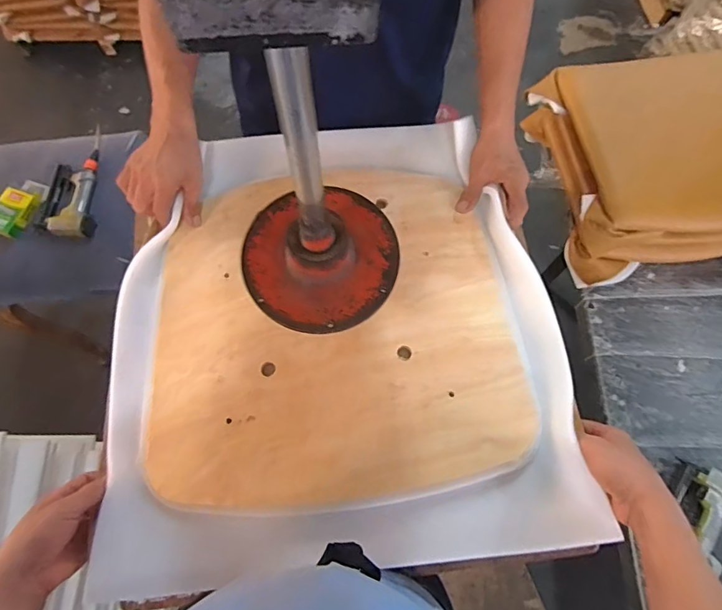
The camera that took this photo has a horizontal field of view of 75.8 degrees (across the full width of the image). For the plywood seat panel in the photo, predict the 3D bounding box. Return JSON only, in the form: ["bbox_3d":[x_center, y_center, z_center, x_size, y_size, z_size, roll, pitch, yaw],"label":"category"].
[{"bbox_3d":[-0.032,0.016,0.604,0.466,0.031,0.437,-8,70,-2],"label":"plywood seat panel"}]

